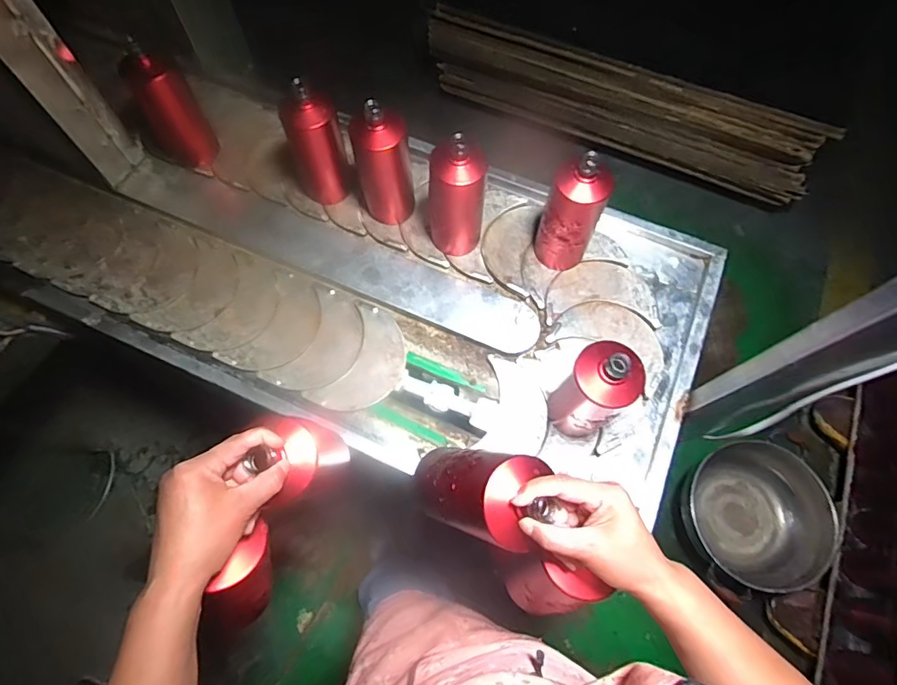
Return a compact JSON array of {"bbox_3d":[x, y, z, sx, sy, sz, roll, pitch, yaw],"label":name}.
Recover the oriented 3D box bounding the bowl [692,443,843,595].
[{"bbox_3d":[0.770,0.451,1.258,0.308,0.167,0.346,-24,71,-8],"label":"bowl"}]

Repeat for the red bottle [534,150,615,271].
[{"bbox_3d":[0.186,-0.191,0.765,0.079,0.205,0.079,0,70,0],"label":"red bottle"}]

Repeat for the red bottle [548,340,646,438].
[{"bbox_3d":[0.188,0.063,0.668,0.077,0.207,0.079,0,70,0],"label":"red bottle"}]

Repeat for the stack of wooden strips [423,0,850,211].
[{"bbox_3d":[0.521,-0.786,1.650,1.270,0.267,0.149,22,71,9],"label":"stack of wooden strips"}]

